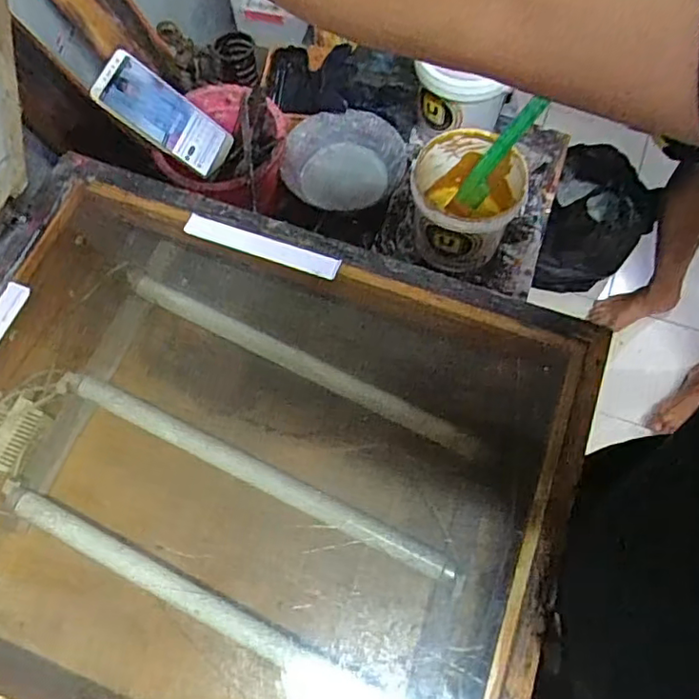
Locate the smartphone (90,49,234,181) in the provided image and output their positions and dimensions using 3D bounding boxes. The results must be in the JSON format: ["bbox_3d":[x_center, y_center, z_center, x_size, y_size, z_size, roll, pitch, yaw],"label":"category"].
[{"bbox_3d":[-0.211,-0.268,0.707,0.155,0.014,0.077,34,67,-25],"label":"smartphone"}]

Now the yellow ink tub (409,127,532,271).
[{"bbox_3d":[0.132,-0.168,0.715,0.115,0.124,0.111,-1,67,2],"label":"yellow ink tub"}]

